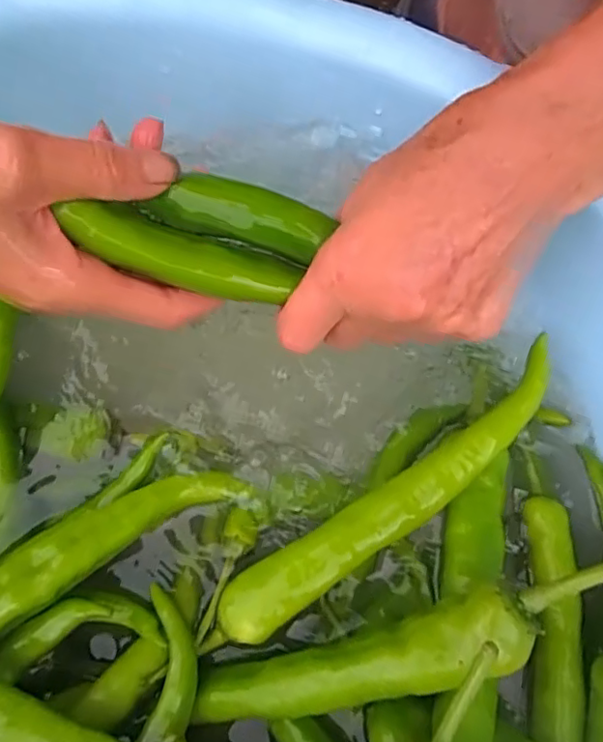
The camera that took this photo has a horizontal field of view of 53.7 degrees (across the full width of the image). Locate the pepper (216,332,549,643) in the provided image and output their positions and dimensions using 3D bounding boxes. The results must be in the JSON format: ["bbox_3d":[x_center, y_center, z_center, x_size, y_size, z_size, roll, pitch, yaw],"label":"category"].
[{"bbox_3d":[0.044,0.054,0.265,0.184,0.023,0.028,-35,74,-14],"label":"pepper"}]

